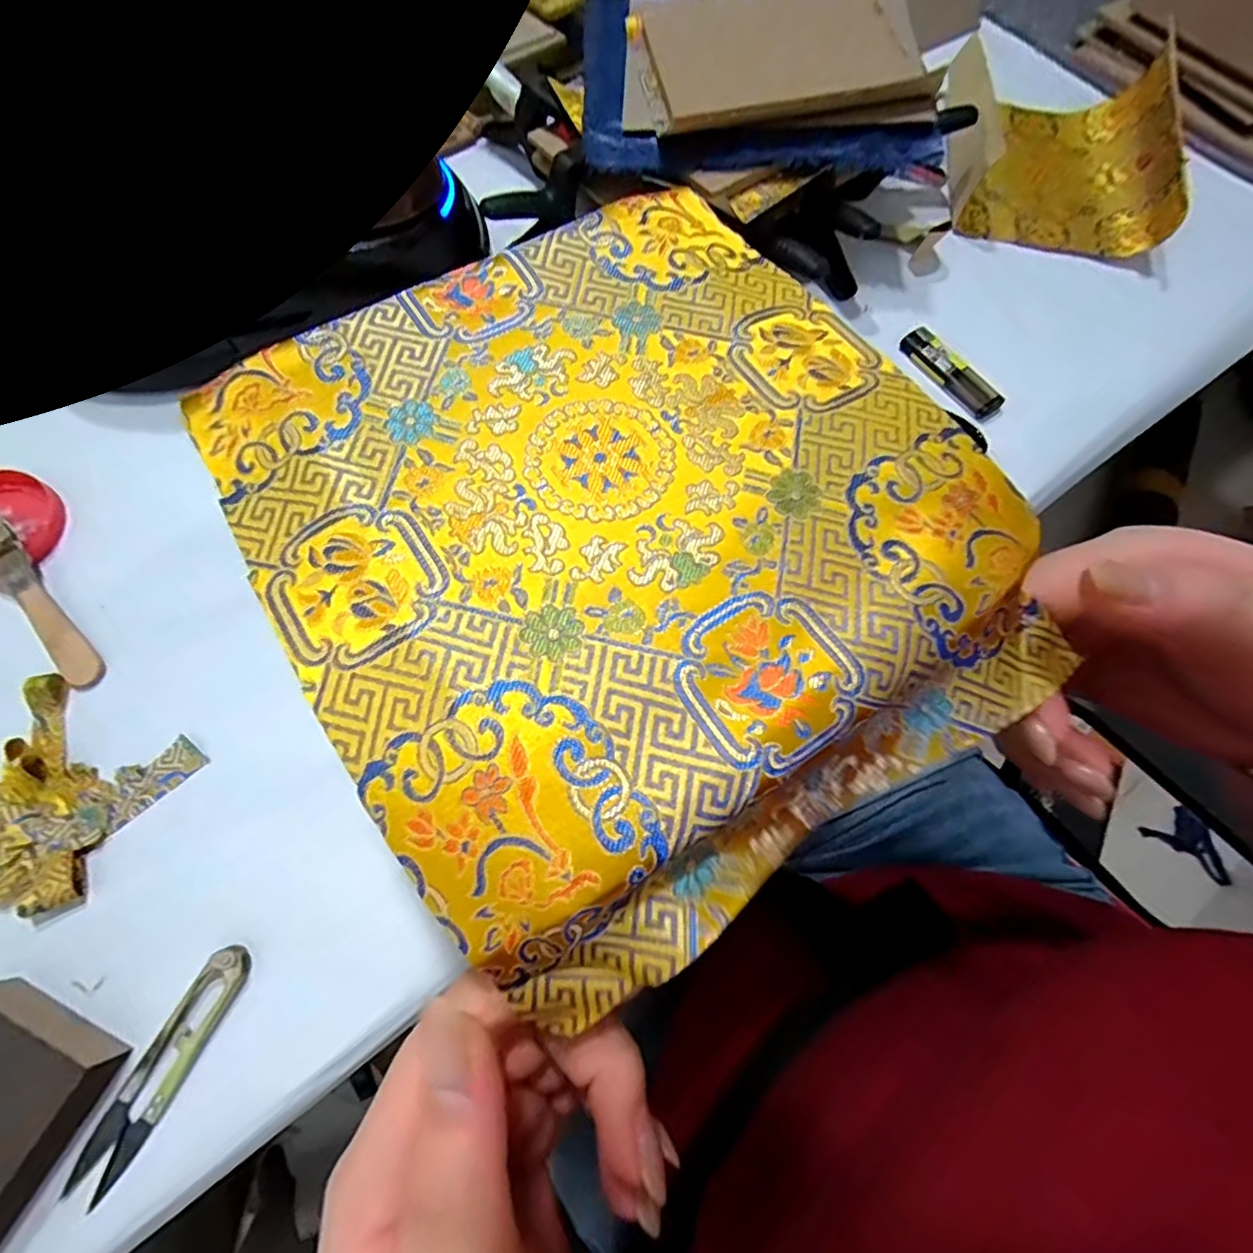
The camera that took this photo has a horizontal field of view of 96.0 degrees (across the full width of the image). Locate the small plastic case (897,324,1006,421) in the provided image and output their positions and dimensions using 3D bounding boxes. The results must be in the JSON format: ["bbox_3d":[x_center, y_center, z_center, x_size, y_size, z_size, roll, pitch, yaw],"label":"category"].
[{"bbox_3d":[0.231,-0.182,0.402,0.019,0.014,0.081,-31,73,-13],"label":"small plastic case"}]

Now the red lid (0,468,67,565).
[{"bbox_3d":[-0.381,-0.063,0.341,0.068,0.017,0.066,1,69,-2],"label":"red lid"}]

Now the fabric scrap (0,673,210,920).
[{"bbox_3d":[-0.299,0.090,0.281,0.100,0.020,0.117,29,71,9],"label":"fabric scrap"}]

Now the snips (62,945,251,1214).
[{"bbox_3d":[-0.206,0.196,0.252,0.020,0.013,0.102,25,70,7],"label":"snips"}]

